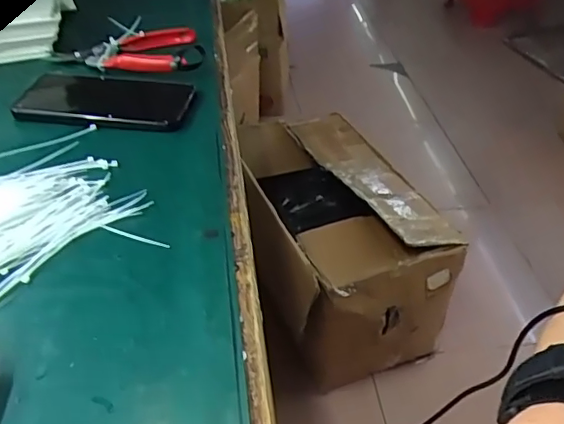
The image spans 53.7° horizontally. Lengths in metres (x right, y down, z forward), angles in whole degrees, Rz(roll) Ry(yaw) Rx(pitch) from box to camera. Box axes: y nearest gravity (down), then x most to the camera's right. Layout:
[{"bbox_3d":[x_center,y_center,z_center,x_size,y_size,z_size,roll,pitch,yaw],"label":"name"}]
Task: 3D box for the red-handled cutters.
[{"bbox_3d":[-0.148,-0.169,0.594,0.122,0.021,0.097,-10,41,-11],"label":"red-handled cutters"}]

